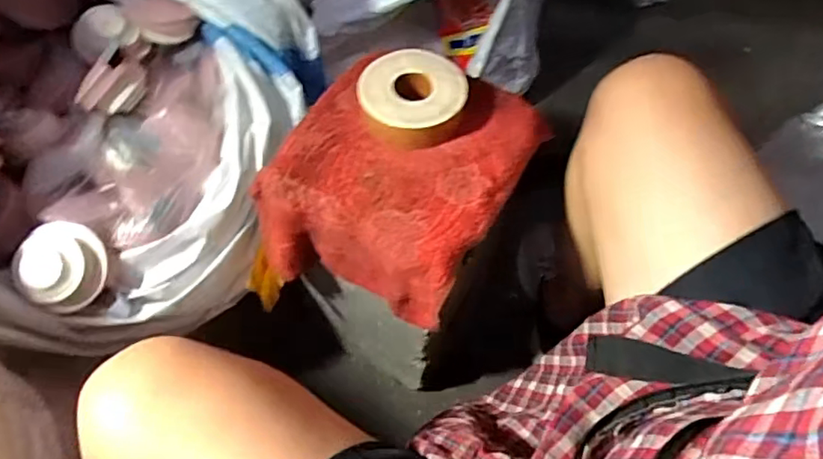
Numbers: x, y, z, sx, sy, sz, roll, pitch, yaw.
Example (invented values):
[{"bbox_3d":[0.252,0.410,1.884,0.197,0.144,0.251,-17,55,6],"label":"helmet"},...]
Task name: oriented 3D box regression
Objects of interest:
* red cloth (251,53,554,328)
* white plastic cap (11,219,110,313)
[{"bbox_3d":[-0.017,-0.049,0.574,0.223,0.127,0.231,26,59,15],"label":"red cloth"},{"bbox_3d":[-0.321,0.033,0.531,0.068,0.052,0.078,30,60,18],"label":"white plastic cap"}]

